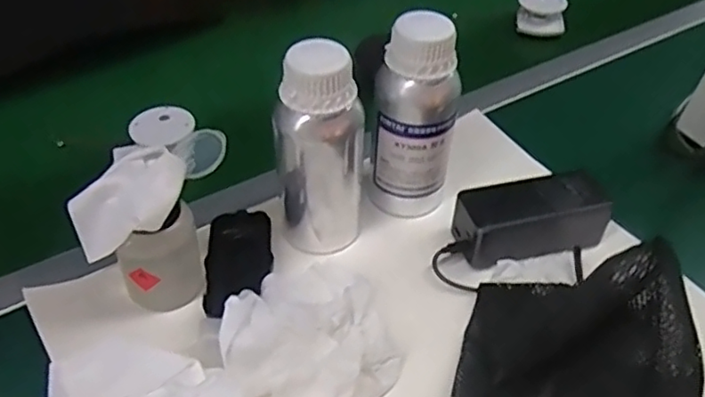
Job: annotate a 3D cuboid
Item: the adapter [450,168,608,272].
[{"bbox_3d":[0.157,0.016,0.535,0.134,0.047,0.054,-13,47,-11],"label":"adapter"}]

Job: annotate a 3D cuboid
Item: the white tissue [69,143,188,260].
[{"bbox_3d":[-0.153,0.000,0.424,0.060,0.033,0.085,19,50,18],"label":"white tissue"}]

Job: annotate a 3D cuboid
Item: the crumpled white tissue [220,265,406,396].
[{"bbox_3d":[-0.029,0.101,0.454,0.120,0.046,0.126,30,54,27],"label":"crumpled white tissue"}]

